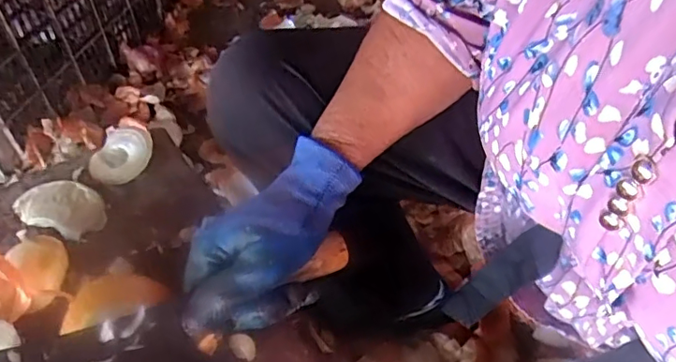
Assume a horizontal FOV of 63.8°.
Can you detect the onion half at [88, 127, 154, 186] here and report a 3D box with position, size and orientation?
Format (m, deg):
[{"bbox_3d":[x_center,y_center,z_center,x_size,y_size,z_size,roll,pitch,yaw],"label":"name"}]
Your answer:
[{"bbox_3d":[-0.179,-0.021,0.452,0.040,0.017,0.052,18,53,13],"label":"onion half"}]

